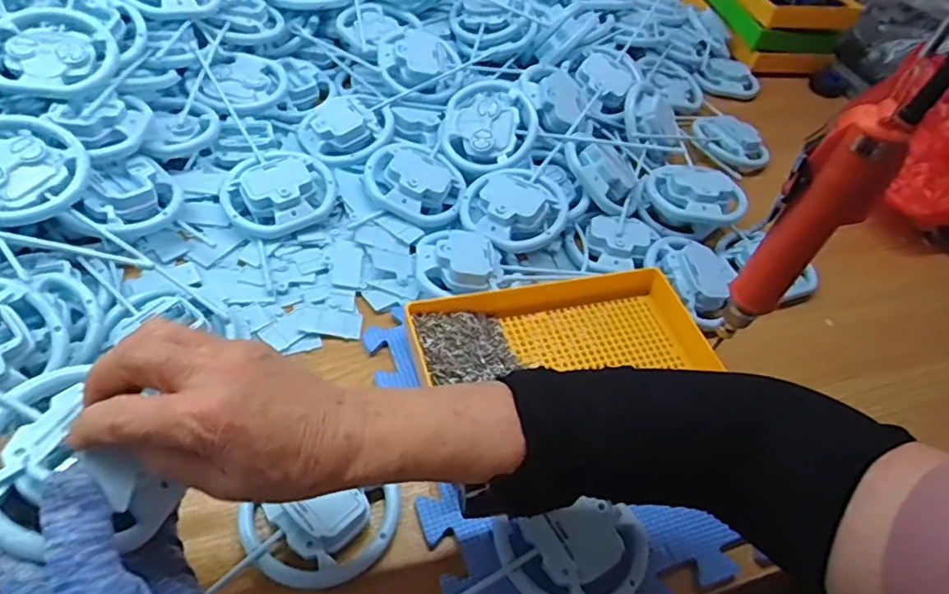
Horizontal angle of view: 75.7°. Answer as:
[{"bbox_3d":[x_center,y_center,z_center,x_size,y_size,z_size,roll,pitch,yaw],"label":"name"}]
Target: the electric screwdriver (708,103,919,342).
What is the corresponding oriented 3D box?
[{"bbox_3d":[0.218,-0.037,0.411,0.032,0.195,0.038,-25,59,-29],"label":"electric screwdriver"}]

